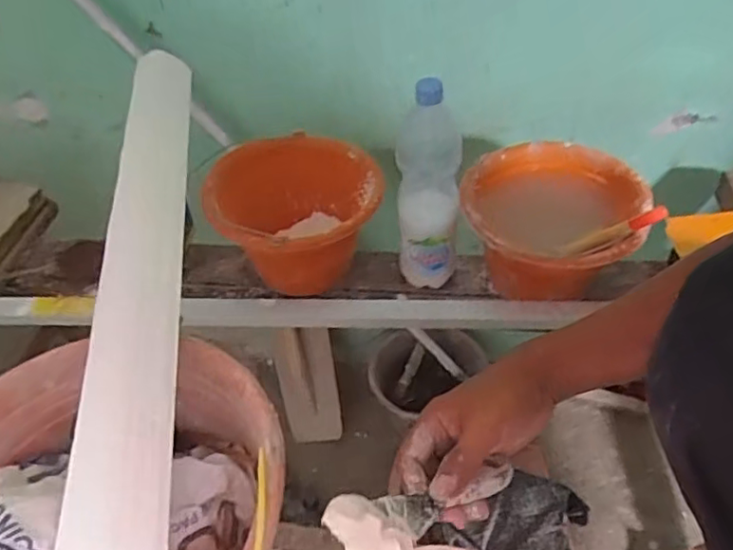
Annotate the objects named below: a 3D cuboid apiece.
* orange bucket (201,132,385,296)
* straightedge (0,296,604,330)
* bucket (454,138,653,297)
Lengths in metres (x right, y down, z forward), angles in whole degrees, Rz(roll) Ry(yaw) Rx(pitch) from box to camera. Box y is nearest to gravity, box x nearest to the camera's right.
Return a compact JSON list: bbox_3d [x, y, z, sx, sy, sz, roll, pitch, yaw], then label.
[{"bbox_3d":[-0.099,-0.089,0.943,0.250,0.188,0.258,-2,45,2],"label":"orange bucket"},{"bbox_3d":[-0.190,0.047,0.825,0.938,0.033,0.042,0,45,3],"label":"straightedge"},{"bbox_3d":[0.265,-0.060,0.897,0.236,0.170,0.255,-2,45,2],"label":"bucket"}]

